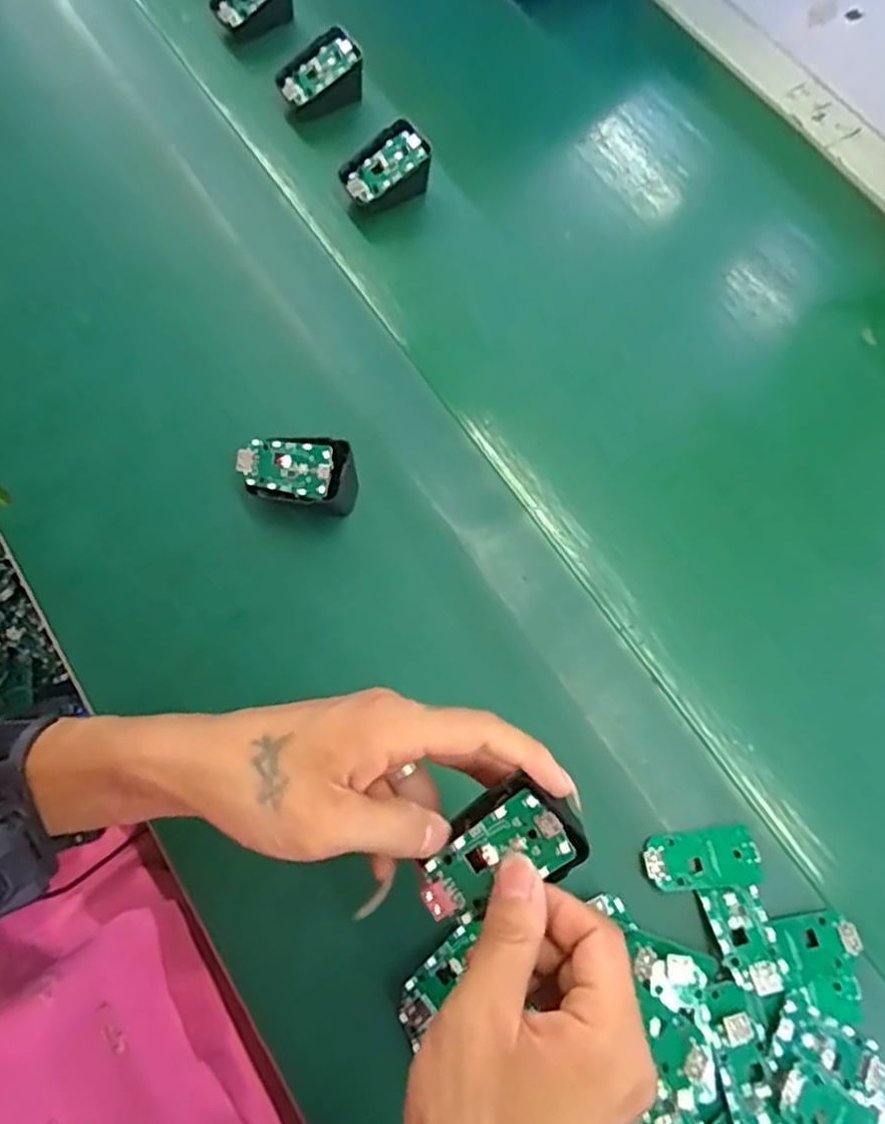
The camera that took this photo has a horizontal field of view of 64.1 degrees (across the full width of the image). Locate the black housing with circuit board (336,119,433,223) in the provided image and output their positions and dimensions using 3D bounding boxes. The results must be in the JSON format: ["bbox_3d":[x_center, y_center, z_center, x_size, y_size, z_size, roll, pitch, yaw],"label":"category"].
[{"bbox_3d":[-0.044,-0.301,0.549,0.065,0.046,0.043,-26,73,-10],"label":"black housing with circuit board"}]

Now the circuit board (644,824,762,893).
[{"bbox_3d":[0.147,0.168,0.399,0.062,0.005,0.031,-7,71,-4],"label":"circuit board"}]

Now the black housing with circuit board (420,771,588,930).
[{"bbox_3d":[0.023,0.117,0.293,0.068,0.020,0.039,-31,82,11],"label":"black housing with circuit board"}]

